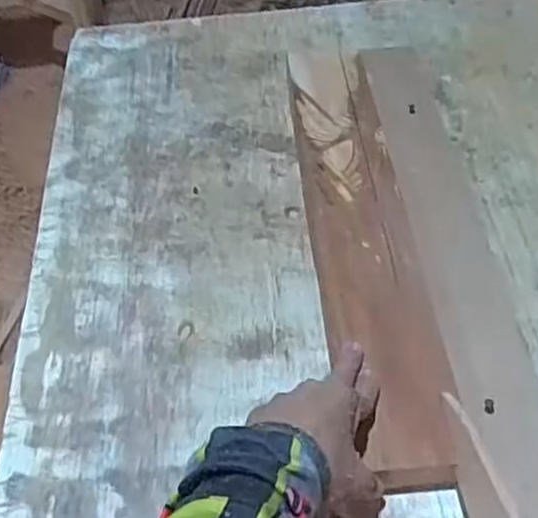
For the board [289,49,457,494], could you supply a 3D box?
[{"bbox_3d":[0.090,-0.033,0.708,0.091,0.036,0.535,-7,51,-1],"label":"board"}]

